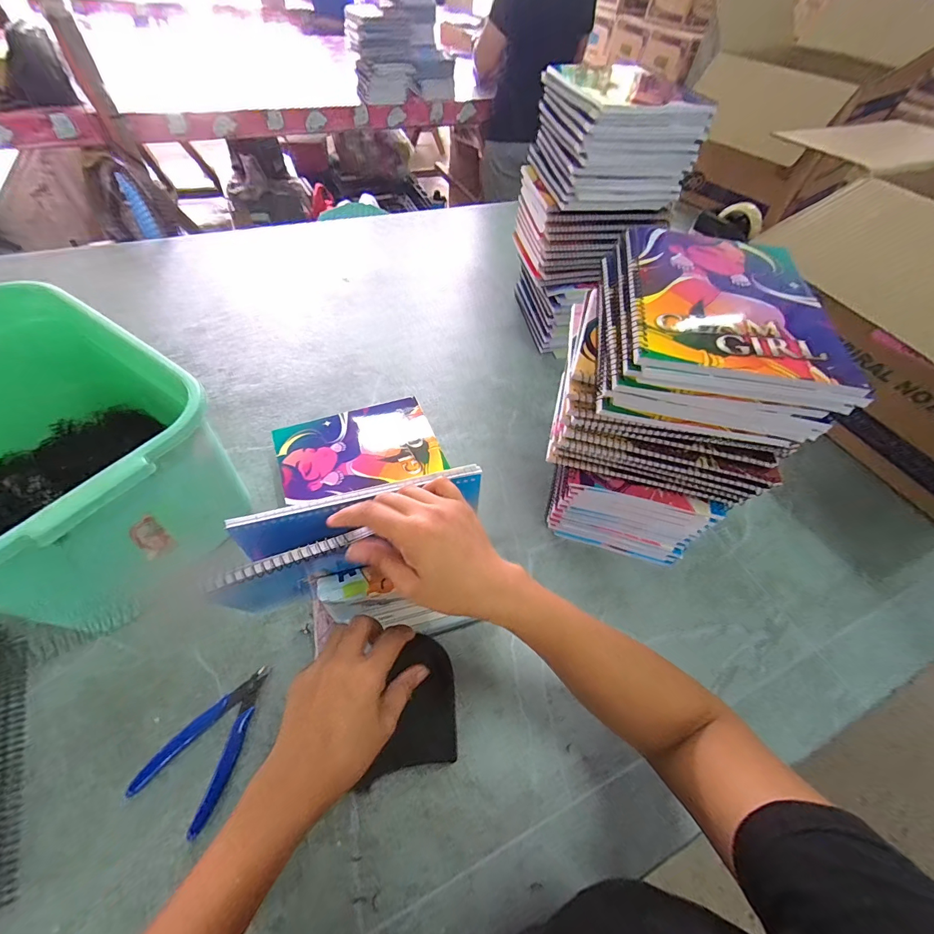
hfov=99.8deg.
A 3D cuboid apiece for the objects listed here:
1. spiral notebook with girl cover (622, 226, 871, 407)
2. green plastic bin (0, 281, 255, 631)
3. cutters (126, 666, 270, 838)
[{"bbox_3d":[0.205,-0.139,0.318,0.146,0.017,0.201,11,55,2],"label":"spiral notebook with girl cover"},{"bbox_3d":[-0.417,-0.004,0.402,0.325,0.195,0.227,29,56,16],"label":"green plastic bin"},{"bbox_3d":[-0.230,0.240,0.354,0.071,0.005,0.117,19,54,8],"label":"cutters"}]

